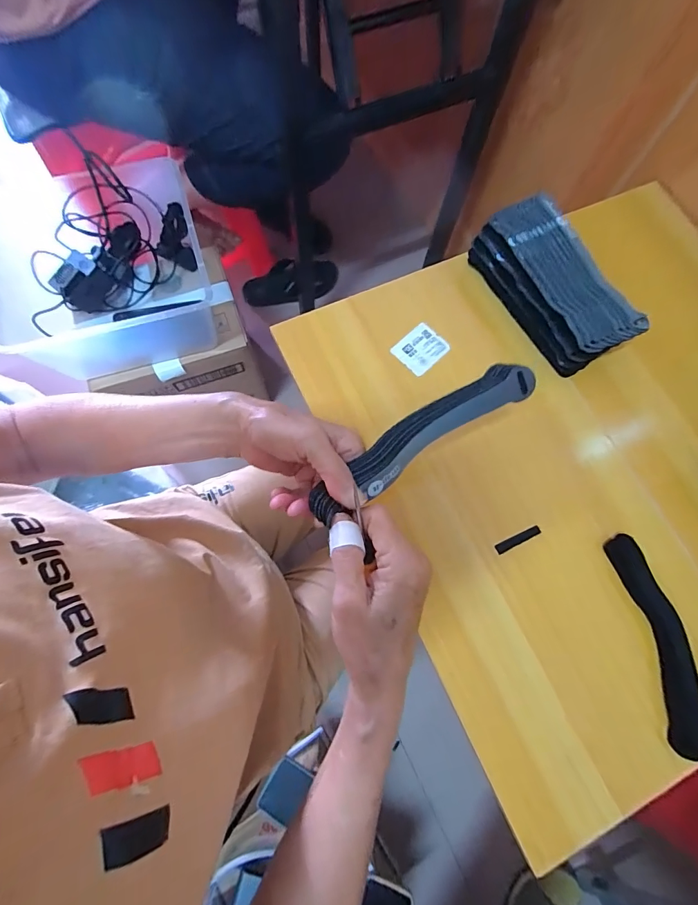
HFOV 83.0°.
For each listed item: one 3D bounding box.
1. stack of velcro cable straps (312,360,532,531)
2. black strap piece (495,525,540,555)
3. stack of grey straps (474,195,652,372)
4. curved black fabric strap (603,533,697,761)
[{"bbox_3d":[0.055,-0.014,0.289,0.196,0.018,0.036,-32,77,-16],"label":"stack of velcro cable straps"},{"bbox_3d":[0.181,0.093,0.421,0.052,0.004,0.010,-24,76,-8],"label":"black strap piece"},{"bbox_3d":[0.240,-0.195,0.470,0.091,0.073,0.206,-30,77,-9],"label":"stack of grey straps"},{"bbox_3d":[0.307,0.182,0.387,0.040,0.020,0.195,-8,74,-4],"label":"curved black fabric strap"}]

